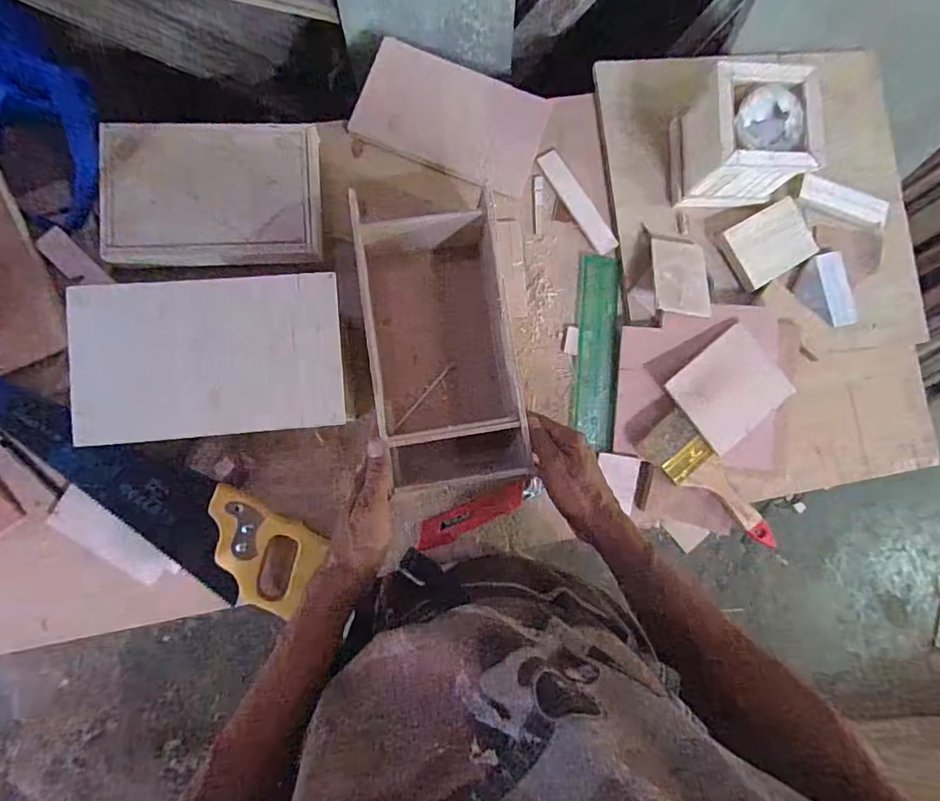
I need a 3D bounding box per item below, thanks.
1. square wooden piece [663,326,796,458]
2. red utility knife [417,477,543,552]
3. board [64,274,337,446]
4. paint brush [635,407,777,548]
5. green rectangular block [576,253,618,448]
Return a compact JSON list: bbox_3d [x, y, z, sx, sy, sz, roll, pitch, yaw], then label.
[{"bbox_3d":[0.294,-0.013,0.576,0.118,0.007,0.100,-38,85,-7],"label":"square wooden piece"},{"bbox_3d":[0.011,0.126,0.572,0.148,0.020,0.031,-21,87,-7],"label":"red utility knife"},{"bbox_3d":[-0.224,-0.038,0.439,0.219,0.015,0.132,-5,85,-6],"label":"board"},{"bbox_3d":[0.270,0.097,0.575,0.055,0.022,0.185,-41,90,-8],"label":"paint brush"},{"bbox_3d":[0.152,-0.058,0.606,0.049,0.009,0.226,3,84,-5],"label":"green rectangular block"}]

